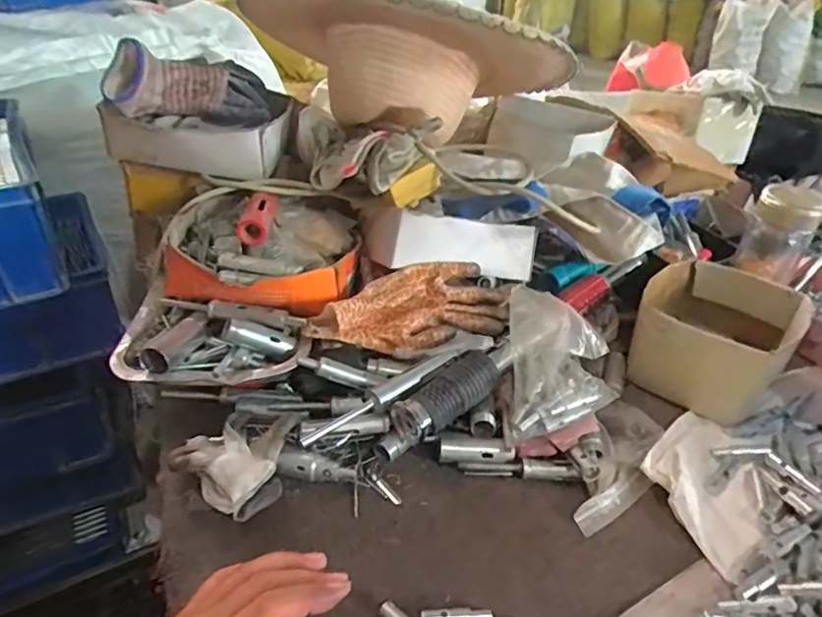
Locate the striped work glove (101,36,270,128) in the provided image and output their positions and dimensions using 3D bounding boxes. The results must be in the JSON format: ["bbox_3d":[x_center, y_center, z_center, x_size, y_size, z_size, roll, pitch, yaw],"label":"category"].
[{"bbox_3d":[-0.232,-0.242,0.595,0.178,0.069,0.094,-15,39,-24],"label":"striped work glove"}]

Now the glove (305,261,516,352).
[{"bbox_3d":[0.004,0.000,0.561,0.210,0.057,0.073,-9,37,-17],"label":"glove"}]

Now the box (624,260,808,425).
[{"bbox_3d":[0.335,0.029,0.617,0.140,0.089,0.166,26,40,28],"label":"box"}]

